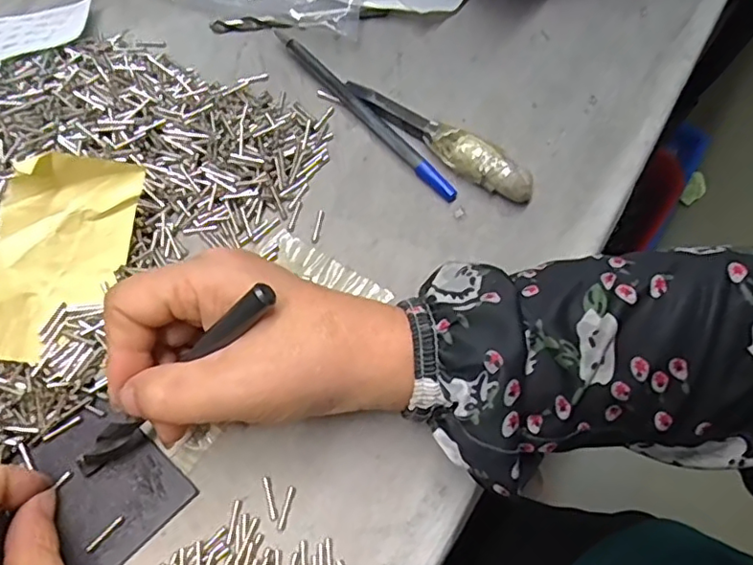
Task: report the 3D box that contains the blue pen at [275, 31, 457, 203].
[{"bbox_3d":[-0.007,-0.091,0.316,0.008,0.008,0.137,-39,73,-15],"label":"blue pen"}]

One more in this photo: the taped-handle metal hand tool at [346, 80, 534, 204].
[{"bbox_3d":[0.031,-0.076,0.305,0.112,0.017,0.017,38,72,14],"label":"taped-handle metal hand tool"}]

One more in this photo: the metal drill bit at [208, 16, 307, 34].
[{"bbox_3d":[-0.069,-0.148,0.340,0.054,0.005,0.009,5,67,2],"label":"metal drill bit"}]

